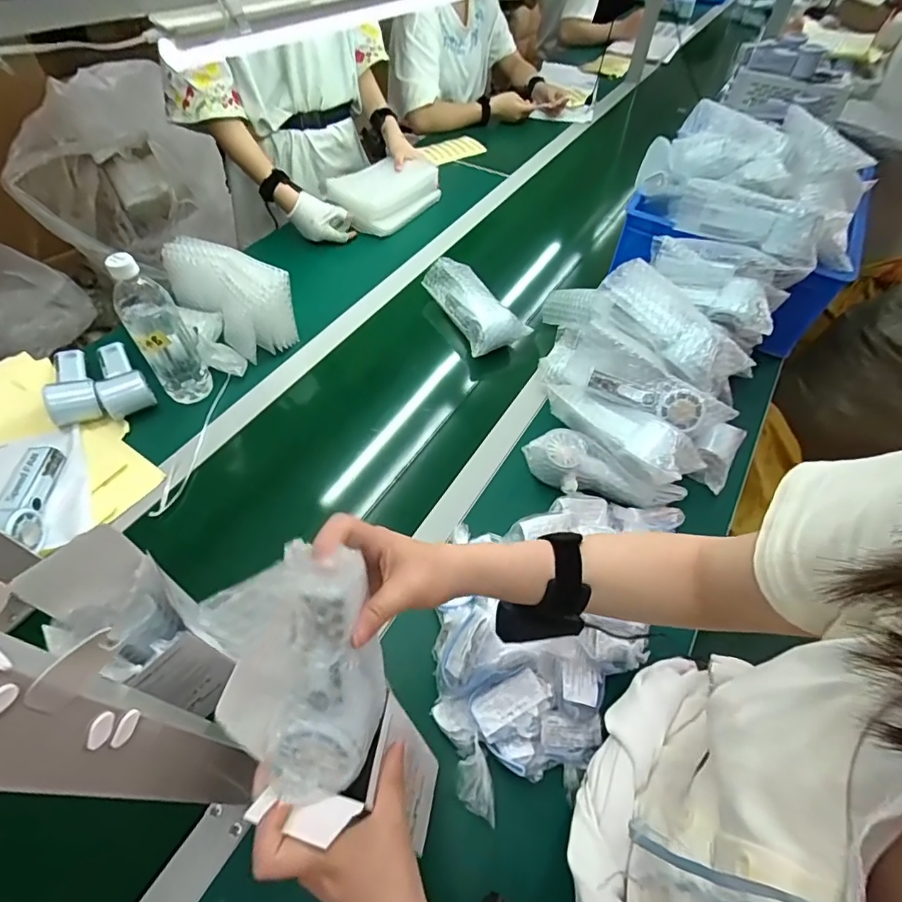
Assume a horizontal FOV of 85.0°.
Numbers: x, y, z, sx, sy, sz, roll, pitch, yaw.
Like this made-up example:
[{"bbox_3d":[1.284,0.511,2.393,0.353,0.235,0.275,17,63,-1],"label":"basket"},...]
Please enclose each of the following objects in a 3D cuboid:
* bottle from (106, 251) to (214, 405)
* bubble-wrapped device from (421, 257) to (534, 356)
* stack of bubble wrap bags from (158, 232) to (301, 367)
[{"bbox_3d":[-0.395,-0.161,0.670,0.074,0.222,0.067,-26,59,-21],"label":"bottle"},{"bbox_3d":[0.038,-0.254,0.839,0.091,0.046,0.201,-22,58,-19],"label":"bubble-wrapped device"},{"bbox_3d":[-0.350,-0.250,0.783,0.203,0.116,0.089,33,58,19],"label":"stack of bubble wrap bags"}]

